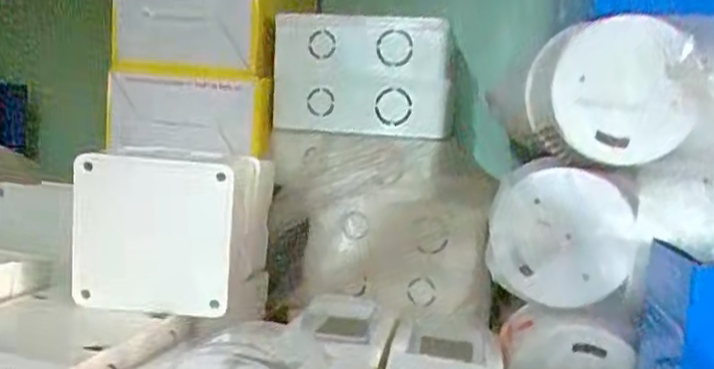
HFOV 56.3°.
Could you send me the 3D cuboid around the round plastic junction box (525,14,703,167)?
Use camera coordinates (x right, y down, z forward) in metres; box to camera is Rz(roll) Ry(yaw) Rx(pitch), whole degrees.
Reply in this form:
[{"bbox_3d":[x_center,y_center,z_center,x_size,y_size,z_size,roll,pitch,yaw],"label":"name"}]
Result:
[{"bbox_3d":[0.173,-0.063,0.460,0.099,0.088,0.068,5,5,8],"label":"round plastic junction box"}]

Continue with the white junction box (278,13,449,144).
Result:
[{"bbox_3d":[0.006,-0.102,0.617,0.161,0.109,0.061,4,5,-2],"label":"white junction box"}]

